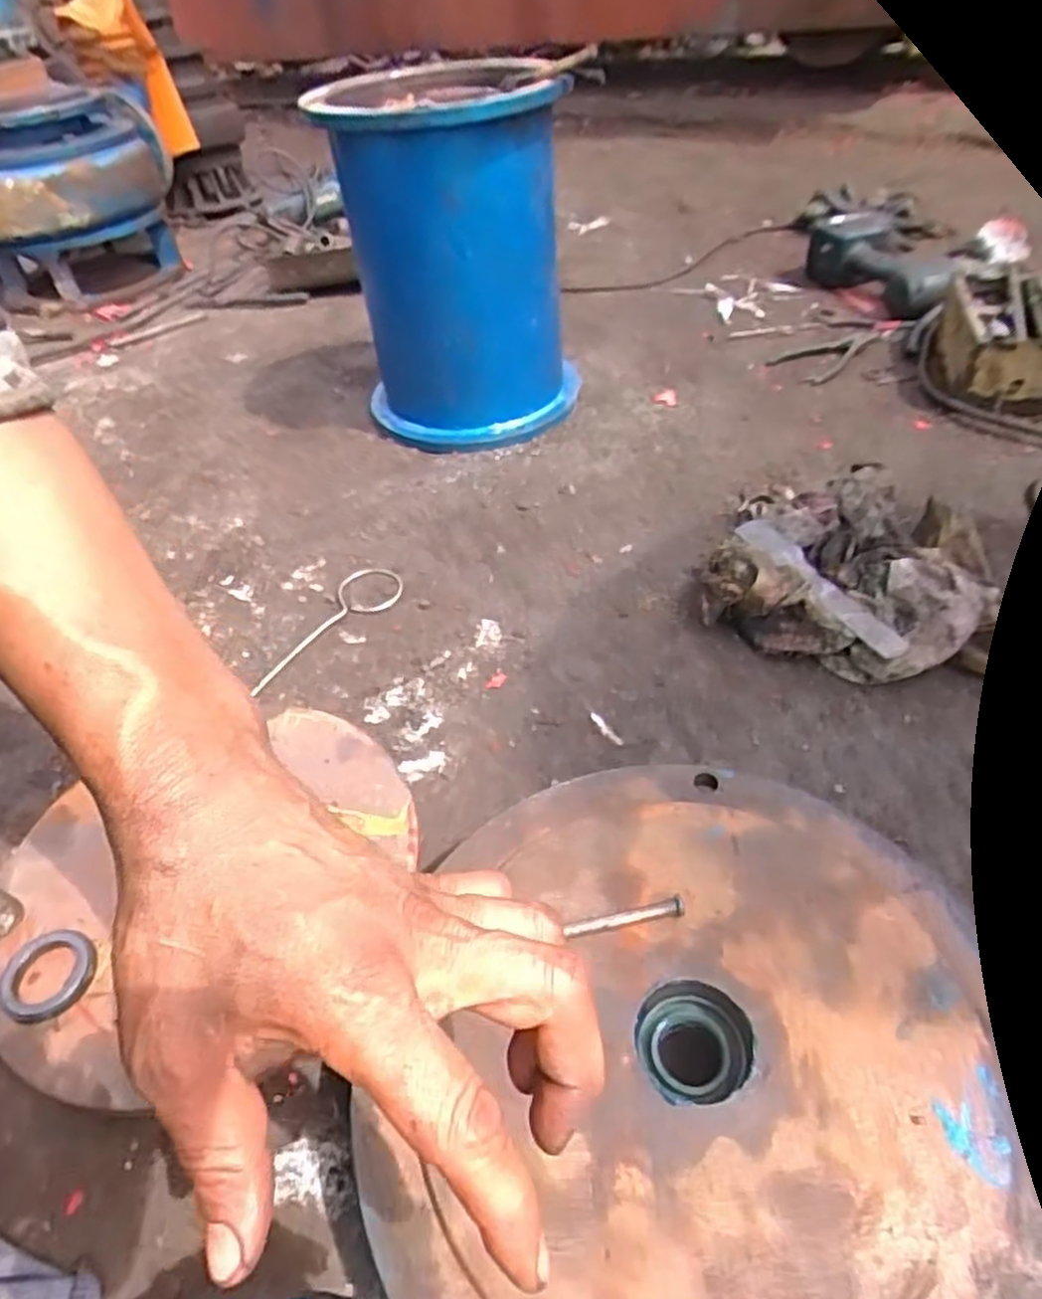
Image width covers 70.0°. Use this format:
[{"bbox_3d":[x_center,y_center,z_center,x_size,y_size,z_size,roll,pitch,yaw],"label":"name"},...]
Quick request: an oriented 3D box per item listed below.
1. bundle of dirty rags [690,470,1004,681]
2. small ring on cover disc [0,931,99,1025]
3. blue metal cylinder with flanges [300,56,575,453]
[{"bbox_3d":[0.259,-0.080,0.589,0.199,0.084,0.203,18,50,23],"label":"bundle of dirty rags"},{"bbox_3d":[-0.242,0.168,0.379,0.047,0.013,0.040,-32,50,-23],"label":"small ring on cover disc"},{"bbox_3d":[-0.072,-0.416,0.804,0.236,0.314,0.243,-9,45,-1],"label":"blue metal cylinder with flanges"}]

